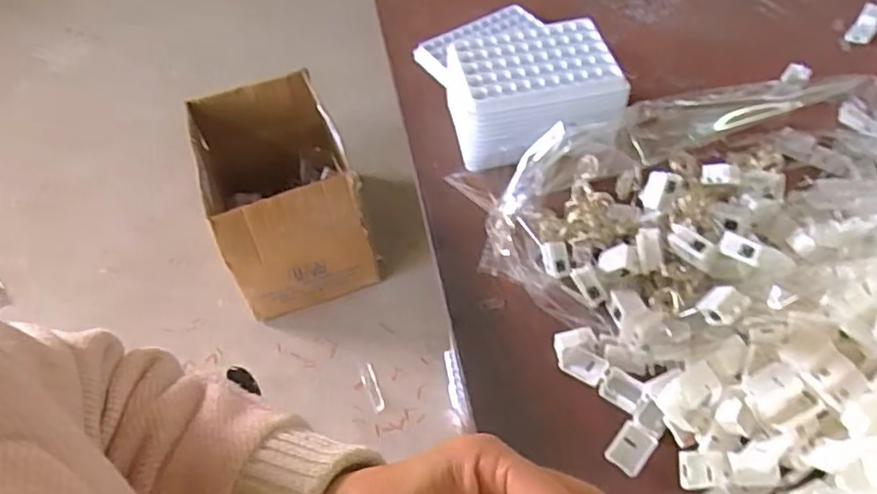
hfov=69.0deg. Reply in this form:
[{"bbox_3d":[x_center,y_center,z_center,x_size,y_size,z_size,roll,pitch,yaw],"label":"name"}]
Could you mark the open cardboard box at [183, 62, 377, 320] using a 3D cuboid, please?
[{"bbox_3d":[-0.333,-0.114,1.352,0.288,0.303,0.423,-18,51,-8],"label":"open cardboard box"}]

